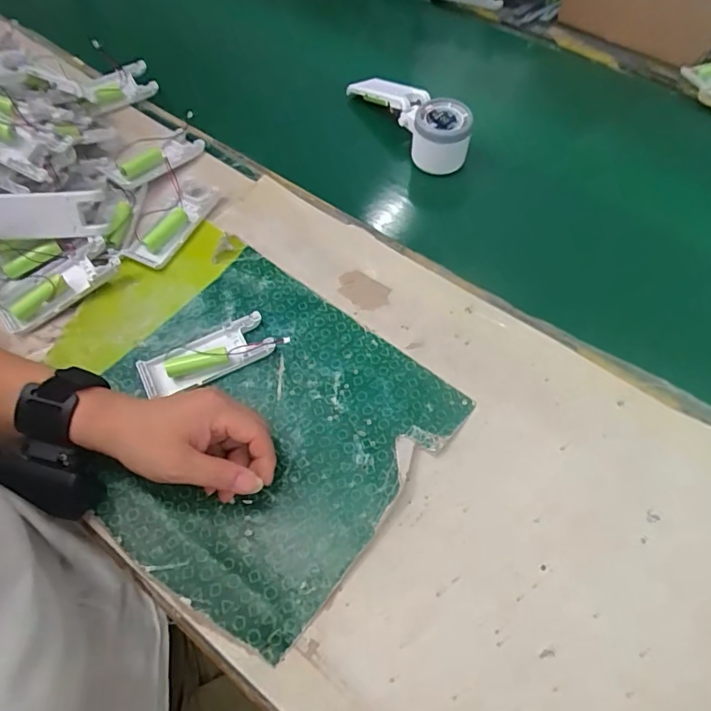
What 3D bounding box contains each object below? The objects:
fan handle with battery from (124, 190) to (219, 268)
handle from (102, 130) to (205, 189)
[{"bbox_3d":[-0.169,-0.126,0.495,0.038,0.014,0.104,35,67,-1],"label":"fan handle with battery"},{"bbox_3d":[-0.204,-0.204,0.531,0.041,0.020,0.104,38,67,20],"label":"handle"}]

